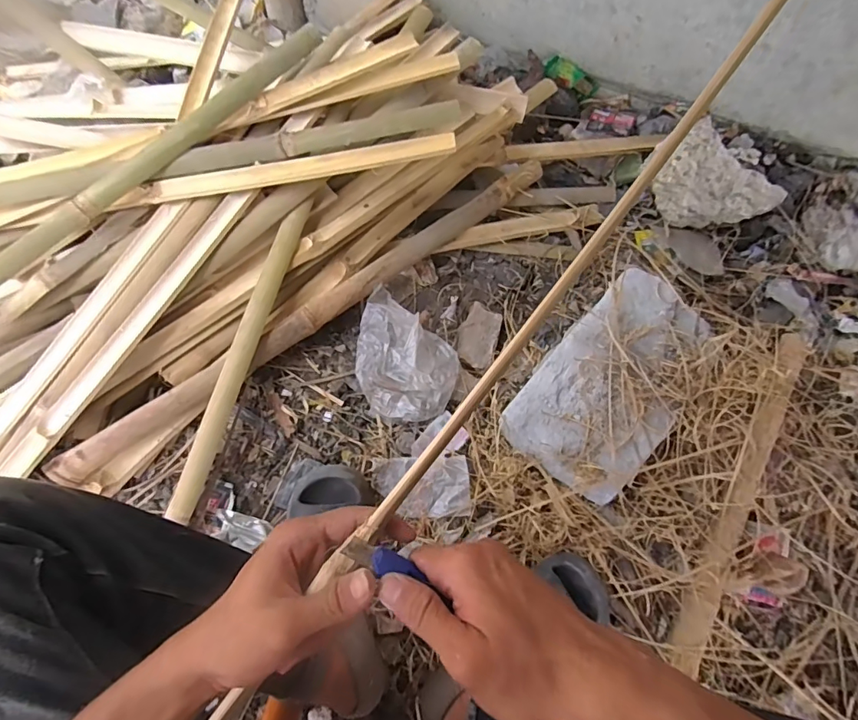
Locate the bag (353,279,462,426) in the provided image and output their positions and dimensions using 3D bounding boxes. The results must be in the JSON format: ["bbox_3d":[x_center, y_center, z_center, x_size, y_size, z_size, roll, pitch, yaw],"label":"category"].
[{"bbox_3d":[-0.035,-0.006,0.759,0.168,0.068,0.203,13,68,2],"label":"bag"}]

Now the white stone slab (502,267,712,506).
[{"bbox_3d":[0.285,0.024,0.715,0.195,0.070,0.342,37,71,11],"label":"white stone slab"}]

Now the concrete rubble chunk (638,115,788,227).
[{"bbox_3d":[0.522,-0.325,0.876,0.164,0.102,0.212,-35,74,-15],"label":"concrete rubble chunk"}]

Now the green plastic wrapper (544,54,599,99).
[{"bbox_3d":[0.301,-0.593,0.978,0.118,0.046,0.013,24,71,-10],"label":"green plastic wrapper"}]

